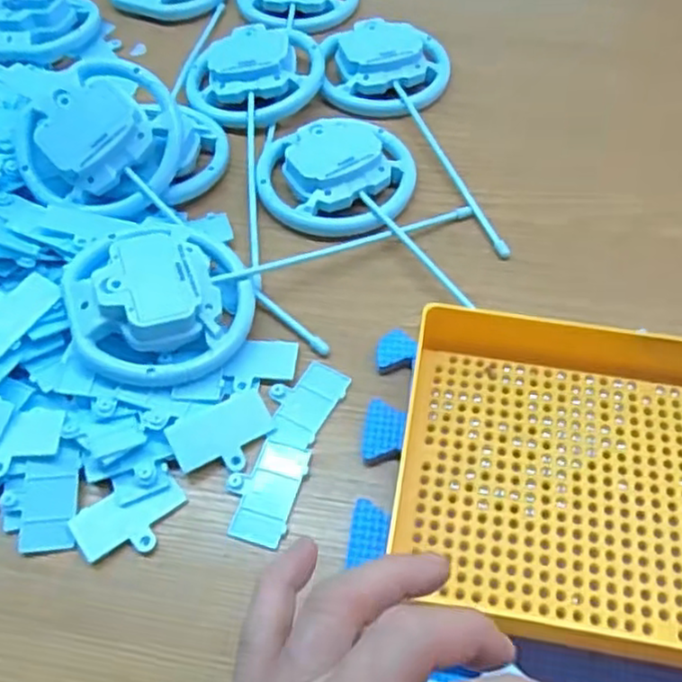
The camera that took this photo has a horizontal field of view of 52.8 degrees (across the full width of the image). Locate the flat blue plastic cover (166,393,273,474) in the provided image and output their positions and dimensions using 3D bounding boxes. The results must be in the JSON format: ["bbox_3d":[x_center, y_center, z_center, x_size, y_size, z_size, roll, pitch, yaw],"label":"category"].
[{"bbox_3d":[-0.060,0.049,0.351,0.052,0.004,0.034,-22,64,-24],"label":"flat blue plastic cover"}]

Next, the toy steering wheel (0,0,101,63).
[{"bbox_3d":[-0.252,-0.260,0.561,0.090,0.028,0.084,6,56,5],"label":"toy steering wheel"}]

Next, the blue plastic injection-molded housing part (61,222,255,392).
[{"bbox_3d":[-0.100,-0.026,0.380,0.093,0.041,0.104,-18,55,-11],"label":"blue plastic injection-molded housing part"}]

